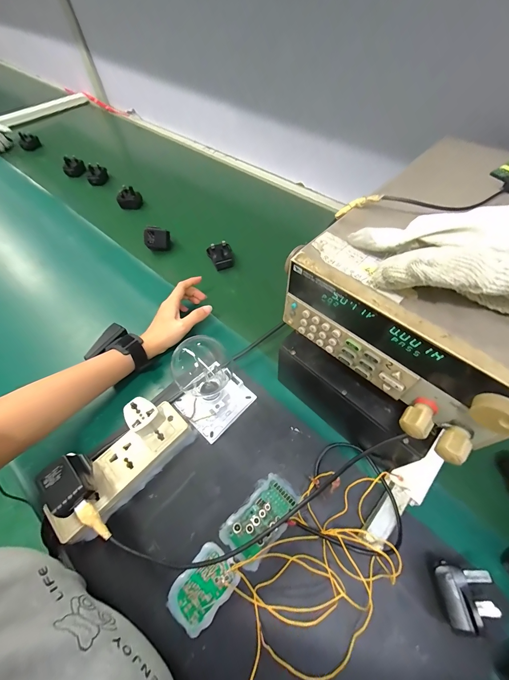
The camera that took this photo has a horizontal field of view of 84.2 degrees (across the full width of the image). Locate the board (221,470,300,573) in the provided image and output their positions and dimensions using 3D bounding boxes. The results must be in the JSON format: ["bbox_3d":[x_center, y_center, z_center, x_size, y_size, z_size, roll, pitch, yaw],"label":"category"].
[{"bbox_3d":[0.008,0.200,0.317,0.053,0.019,0.092,37,64,24],"label":"board"}]

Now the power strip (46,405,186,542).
[{"bbox_3d":[-0.158,0.154,0.347,0.051,0.034,0.166,38,65,24],"label":"power strip"}]

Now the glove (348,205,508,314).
[{"bbox_3d":[0.167,-0.051,0.197,0.196,0.059,0.072,19,60,14],"label":"glove"}]

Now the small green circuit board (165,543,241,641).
[{"bbox_3d":[-0.053,0.256,0.291,0.049,0.005,0.067,37,64,24],"label":"small green circuit board"}]

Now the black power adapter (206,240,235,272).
[{"bbox_3d":[-0.066,-0.165,0.552,0.045,0.037,0.040,-16,57,-8],"label":"black power adapter"}]

